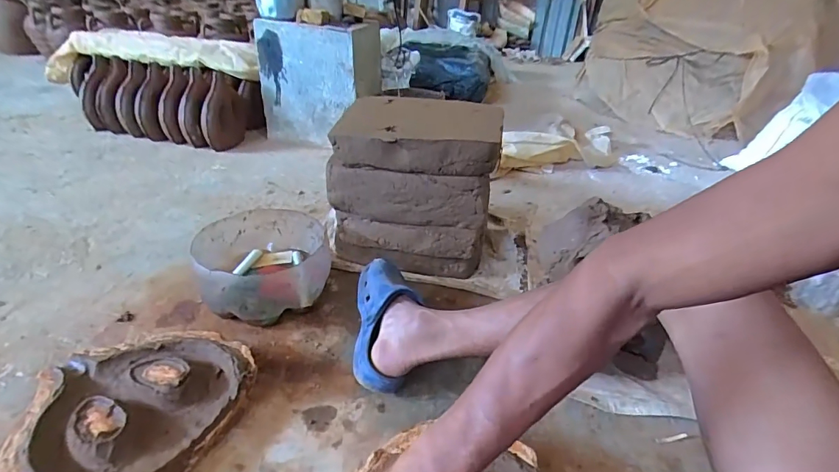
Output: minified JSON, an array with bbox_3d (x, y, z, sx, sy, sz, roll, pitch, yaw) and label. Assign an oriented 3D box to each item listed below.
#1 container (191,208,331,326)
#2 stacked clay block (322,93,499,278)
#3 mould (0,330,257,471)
[{"bbox_3d":[-0.294,0.061,0.832,0.223,0.128,0.233,2,30,-1],"label":"container"},{"bbox_3d":[-0.012,-0.090,0.914,0.311,0.334,0.215,7,31,7],"label":"stacked clay block"},{"bbox_3d":[-0.392,0.233,0.587,0.246,0.066,0.268,4,31,-2],"label":"mould"}]

